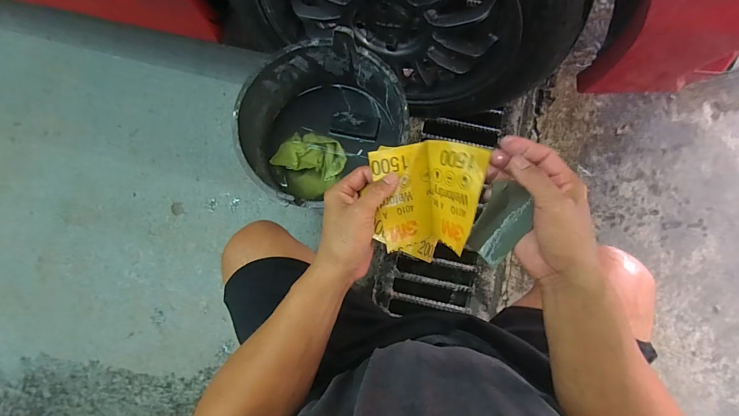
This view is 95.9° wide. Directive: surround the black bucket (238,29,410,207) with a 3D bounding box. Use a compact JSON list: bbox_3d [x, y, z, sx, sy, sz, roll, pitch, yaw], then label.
[{"bbox_3d":[-0.088,-0.148,0.698,0.298,0.258,0.271,-35,81,-3],"label":"black bucket"}]

